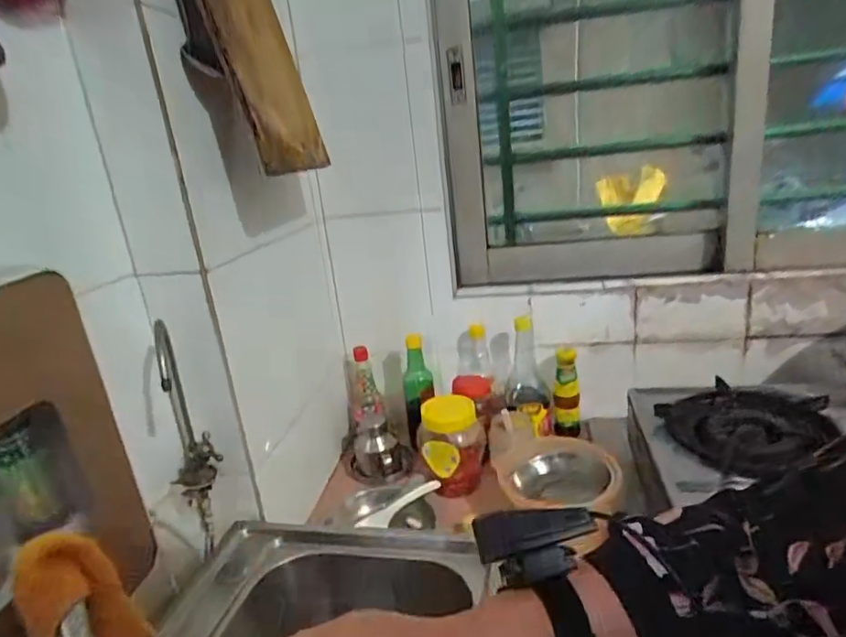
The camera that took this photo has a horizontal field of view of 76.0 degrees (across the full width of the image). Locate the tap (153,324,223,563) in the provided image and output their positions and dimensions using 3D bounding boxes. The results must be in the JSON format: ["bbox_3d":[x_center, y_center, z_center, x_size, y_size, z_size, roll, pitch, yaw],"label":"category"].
[{"bbox_3d":[-0.318,0.168,0.742,0.057,0.333,0.077,-18,20,-32],"label":"tap"}]

